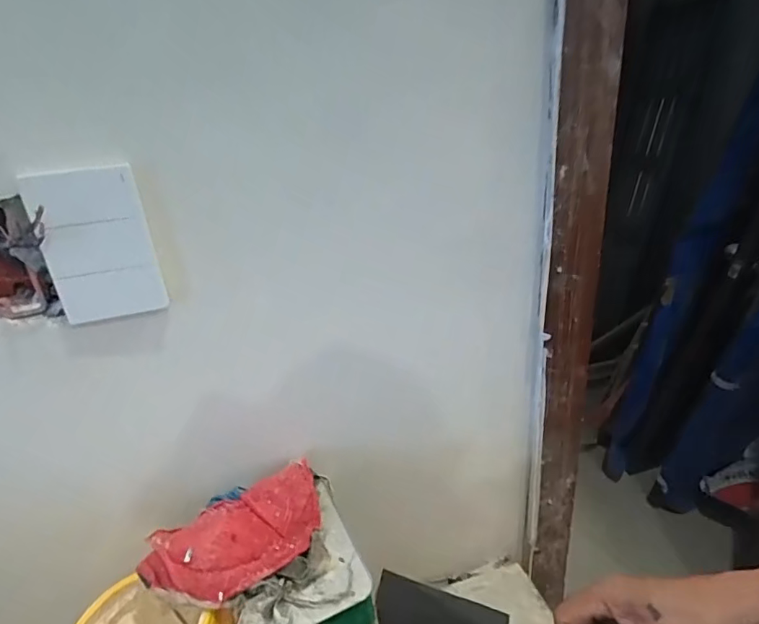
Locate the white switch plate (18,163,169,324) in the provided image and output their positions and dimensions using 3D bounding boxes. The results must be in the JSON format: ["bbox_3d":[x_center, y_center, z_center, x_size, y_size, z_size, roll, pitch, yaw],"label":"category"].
[{"bbox_3d":[-0.222,-0.053,0.379,0.076,0.117,0.011,-14,26,-18],"label":"white switch plate"}]

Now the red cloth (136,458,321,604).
[{"bbox_3d":[-0.126,0.206,0.438,0.160,0.020,0.091,-18,44,-26],"label":"red cloth"}]

